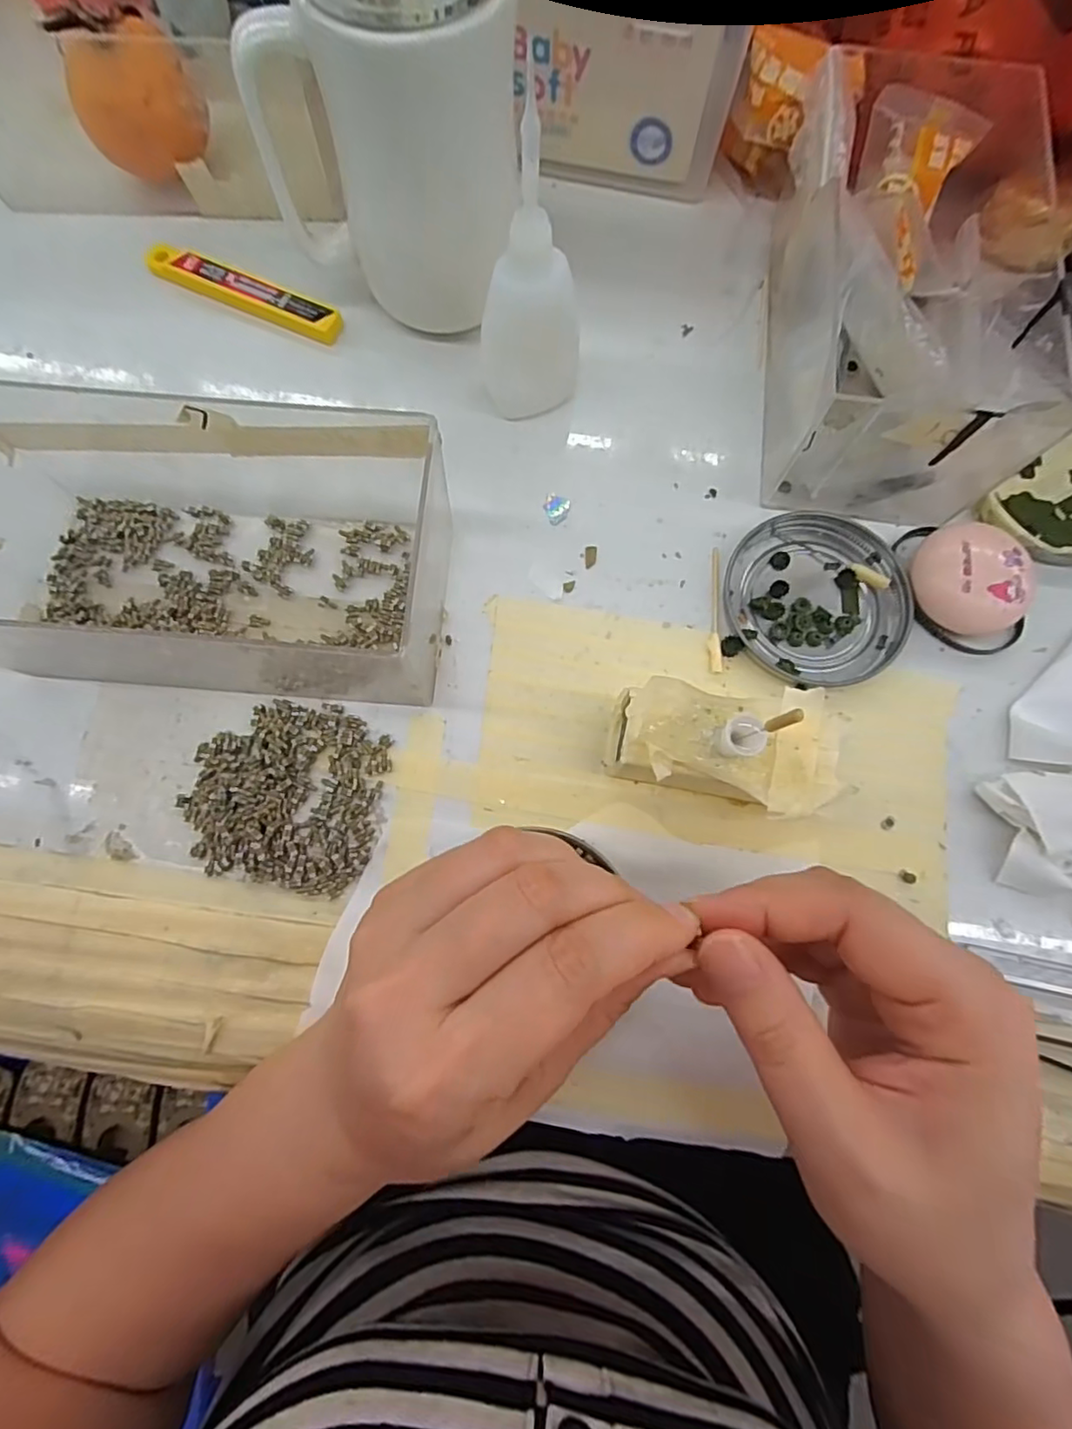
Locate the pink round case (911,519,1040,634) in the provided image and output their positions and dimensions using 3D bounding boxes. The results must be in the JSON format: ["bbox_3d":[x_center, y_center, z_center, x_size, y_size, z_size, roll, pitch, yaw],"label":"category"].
[{"bbox_3d":[0.185,-0.057,0.262,0.040,0.024,0.047,-26,79,-6],"label":"pink round case"}]

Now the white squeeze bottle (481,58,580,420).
[{"bbox_3d":[-0.002,-0.165,0.243,0.034,0.107,0.032,0,77,-1],"label":"white squeeze bottle"}]

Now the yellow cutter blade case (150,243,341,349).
[{"bbox_3d":[-0.144,-0.208,0.300,0.102,0.008,0.019,24,78,5],"label":"yellow cutter blade case"}]

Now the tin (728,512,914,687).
[{"bbox_3d":[0.124,-0.052,0.268,0.075,0.009,0.076,0,77,-1],"label":"tin"}]

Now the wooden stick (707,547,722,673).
[{"bbox_3d":[0.079,-0.047,0.268,0.006,0.004,0.059,4,77,0],"label":"wooden stick"}]

